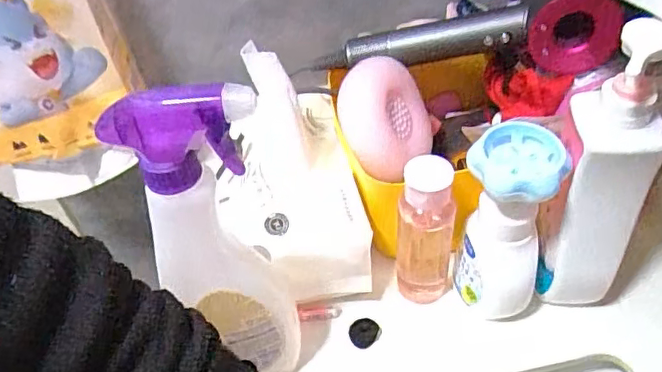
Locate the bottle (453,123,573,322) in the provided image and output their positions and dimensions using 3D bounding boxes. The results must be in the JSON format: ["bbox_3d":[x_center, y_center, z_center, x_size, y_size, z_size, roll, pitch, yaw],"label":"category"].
[{"bbox_3d":[0.144,0.035,0.485,0.069,0.172,0.069,1,48,8],"label":"bottle"}]

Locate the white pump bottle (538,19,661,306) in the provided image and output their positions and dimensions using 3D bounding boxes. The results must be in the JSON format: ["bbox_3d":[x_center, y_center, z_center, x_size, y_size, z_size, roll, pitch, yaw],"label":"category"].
[{"bbox_3d":[0.206,0.002,0.447,0.060,0.253,0.057,-1,48,6],"label":"white pump bottle"}]

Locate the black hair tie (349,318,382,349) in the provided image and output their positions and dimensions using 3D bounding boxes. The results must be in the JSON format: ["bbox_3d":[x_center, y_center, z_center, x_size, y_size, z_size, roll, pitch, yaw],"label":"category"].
[{"bbox_3d":[0.030,0.133,0.525,0.025,0.011,0.025,32,59,31],"label":"black hair tie"}]

